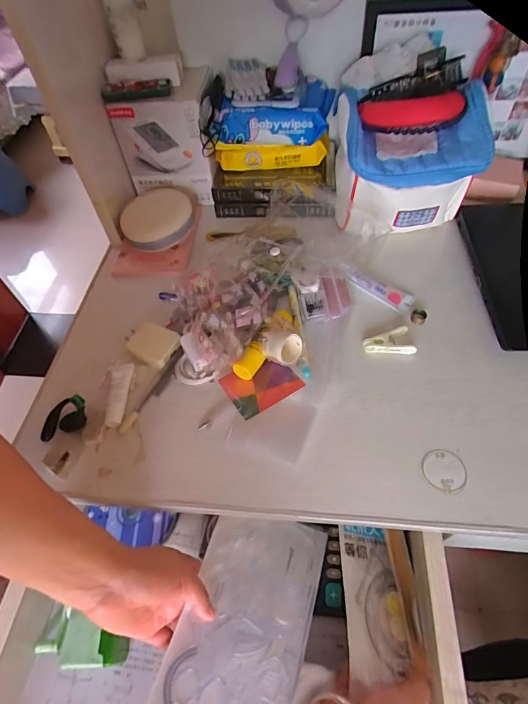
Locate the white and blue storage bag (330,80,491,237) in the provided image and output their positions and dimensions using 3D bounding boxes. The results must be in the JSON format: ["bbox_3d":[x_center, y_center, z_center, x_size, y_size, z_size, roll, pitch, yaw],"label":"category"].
[{"bbox_3d":[0.190,-0.269,0.535,0.186,0.142,0.161,0,55,5],"label":"white and blue storage bag"}]

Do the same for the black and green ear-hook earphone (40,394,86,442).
[{"bbox_3d":[-0.217,0.072,0.428,0.051,0.031,0.036,-11,54,-3],"label":"black and green ear-hook earphone"}]

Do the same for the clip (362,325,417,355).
[{"bbox_3d":[0.145,-0.010,0.461,0.055,0.010,0.036,-9,54,-2],"label":"clip"}]

